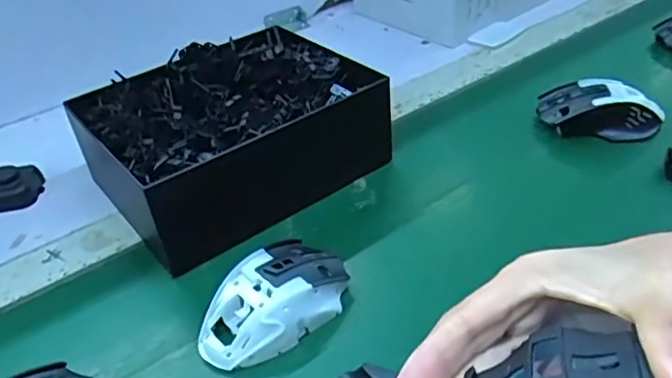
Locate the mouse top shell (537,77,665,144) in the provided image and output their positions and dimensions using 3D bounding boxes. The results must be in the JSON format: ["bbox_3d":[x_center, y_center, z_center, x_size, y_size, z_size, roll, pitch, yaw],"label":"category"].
[{"bbox_3d":[0.254,-0.081,0.584,0.109,0.034,0.058,18,47,20],"label":"mouse top shell"}]

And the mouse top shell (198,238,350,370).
[{"bbox_3d":[-0.043,0.077,0.426,0.068,0.035,0.117,33,53,31],"label":"mouse top shell"}]

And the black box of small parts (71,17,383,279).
[{"bbox_3d":[-0.094,-0.056,0.554,0.225,0.102,0.175,-29,50,-26],"label":"black box of small parts"}]

